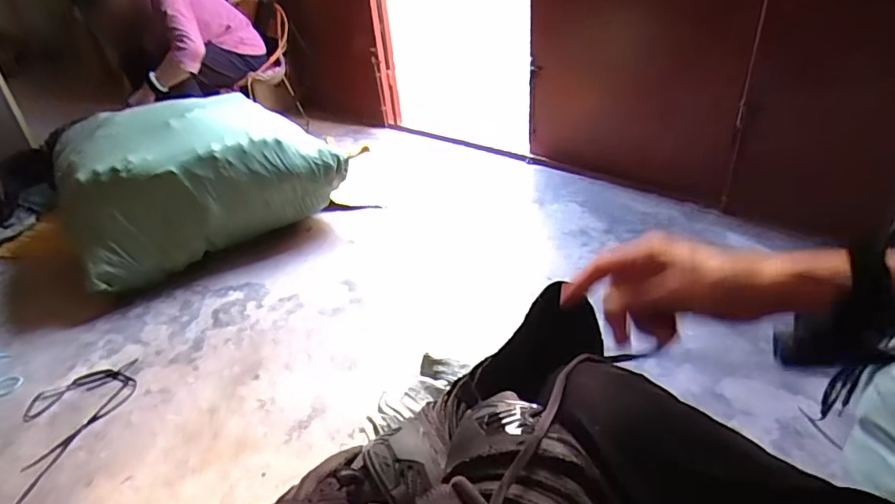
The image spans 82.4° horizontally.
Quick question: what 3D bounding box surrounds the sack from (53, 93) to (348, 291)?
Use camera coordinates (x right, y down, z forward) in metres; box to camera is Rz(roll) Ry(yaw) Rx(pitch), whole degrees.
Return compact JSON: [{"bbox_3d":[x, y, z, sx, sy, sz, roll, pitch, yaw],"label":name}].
[{"bbox_3d":[-0.718,-0.244,1.522,0.729,0.356,0.415,-22,35,-24],"label":"sack"}]

